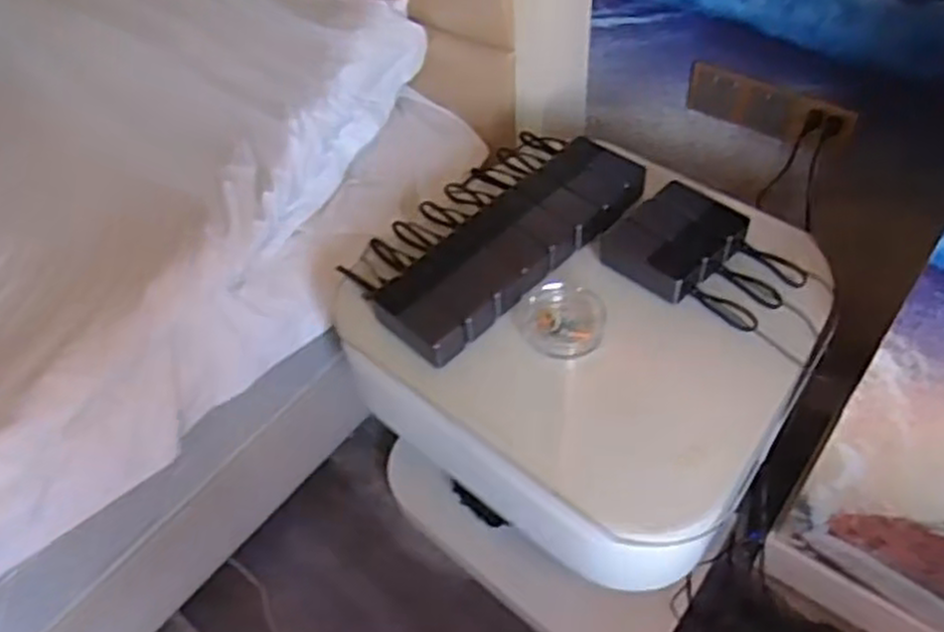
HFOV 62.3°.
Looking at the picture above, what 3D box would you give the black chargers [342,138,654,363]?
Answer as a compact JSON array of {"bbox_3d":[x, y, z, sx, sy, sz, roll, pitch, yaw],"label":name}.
[{"bbox_3d":[0.026,-0.127,1.090,0.414,0.047,0.228,-38,57,-24],"label":"black chargers"}]

